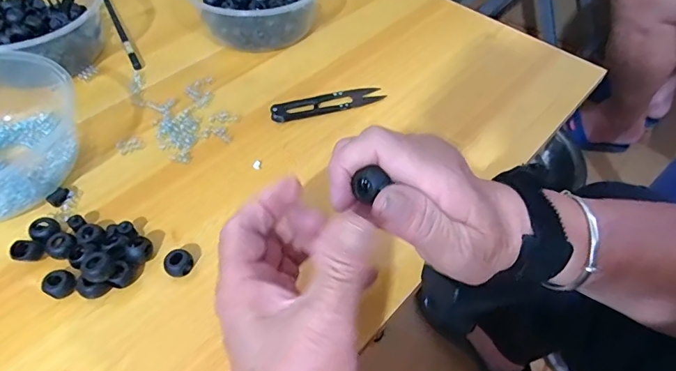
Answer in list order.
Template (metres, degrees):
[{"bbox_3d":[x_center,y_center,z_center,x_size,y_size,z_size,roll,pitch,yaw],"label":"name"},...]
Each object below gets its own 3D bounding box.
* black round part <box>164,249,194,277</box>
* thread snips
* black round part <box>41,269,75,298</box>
[{"bbox_3d":[-0.101,0.050,0.281,0.013,0.014,0.016,26,56,17],"label":"black round part"},{"bbox_3d":[-0.008,-0.072,0.380,0.100,0.009,0.022,-13,54,-11],"label":"thread snips"},{"bbox_3d":[-0.171,0.061,0.271,0.013,0.014,0.016,31,58,20],"label":"black round part"}]

